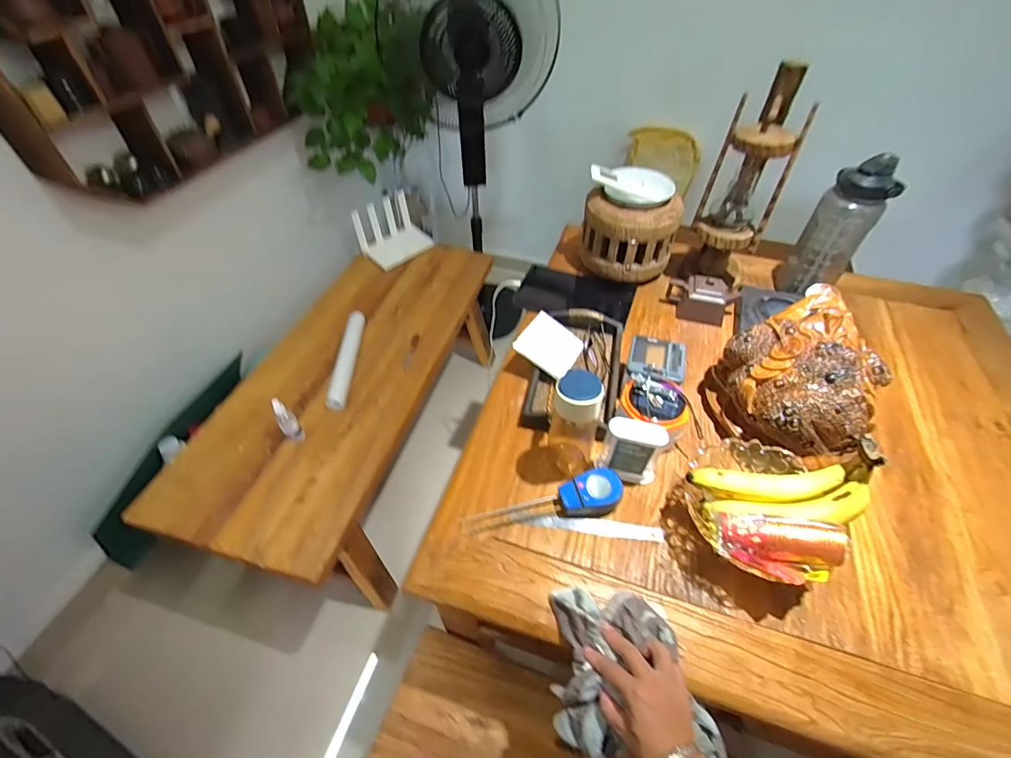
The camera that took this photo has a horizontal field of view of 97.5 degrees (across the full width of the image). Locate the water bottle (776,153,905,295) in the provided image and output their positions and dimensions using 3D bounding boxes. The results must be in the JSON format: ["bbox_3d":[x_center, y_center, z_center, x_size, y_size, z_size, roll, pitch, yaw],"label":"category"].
[{"bbox_3d":[0.697,-0.312,0.932,0.114,0.263,0.090,33,56,25],"label":"water bottle"}]

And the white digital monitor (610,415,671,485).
[{"bbox_3d":[0.196,0.111,0.680,0.089,0.114,0.043,16,51,13],"label":"white digital monitor"}]

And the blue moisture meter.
[{"bbox_3d":[0.060,0.191,0.672,0.234,0.035,0.058,-16,50,2],"label":"blue moisture meter"}]

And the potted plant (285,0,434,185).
[{"bbox_3d":[-0.476,-1.020,1.522,0.440,0.445,0.463,-5,49,-5],"label":"potted plant"}]

